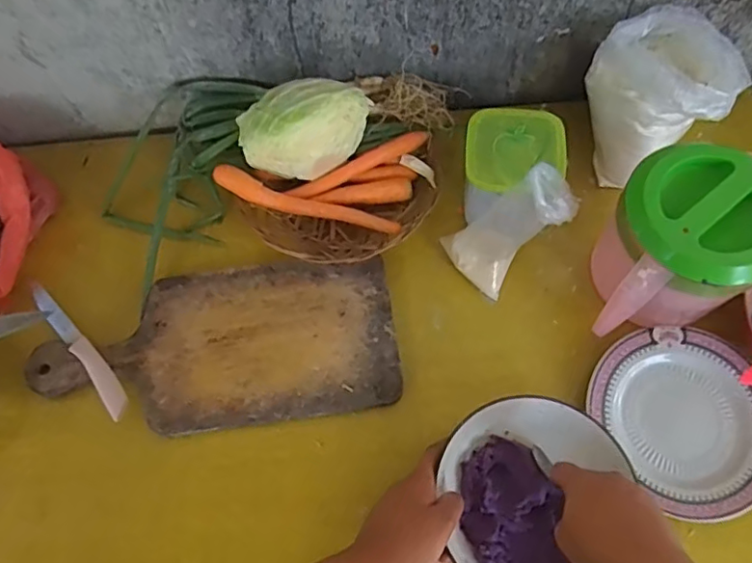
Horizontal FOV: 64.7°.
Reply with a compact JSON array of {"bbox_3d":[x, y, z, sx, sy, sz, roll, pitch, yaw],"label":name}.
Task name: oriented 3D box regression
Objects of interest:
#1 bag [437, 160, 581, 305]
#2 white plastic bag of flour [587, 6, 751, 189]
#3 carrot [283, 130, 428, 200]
[{"bbox_3d":[0.135,-0.053,0.591,0.060,0.152,0.073,-19,70,-32],"label":"bag"},{"bbox_3d":[0.300,-0.206,0.647,0.123,0.123,0.125,-20,72,-6],"label":"white plastic bag of flour"},{"bbox_3d":[-0.021,-0.131,0.659,0.160,0.021,0.023,-23,72,-7],"label":"carrot"}]

